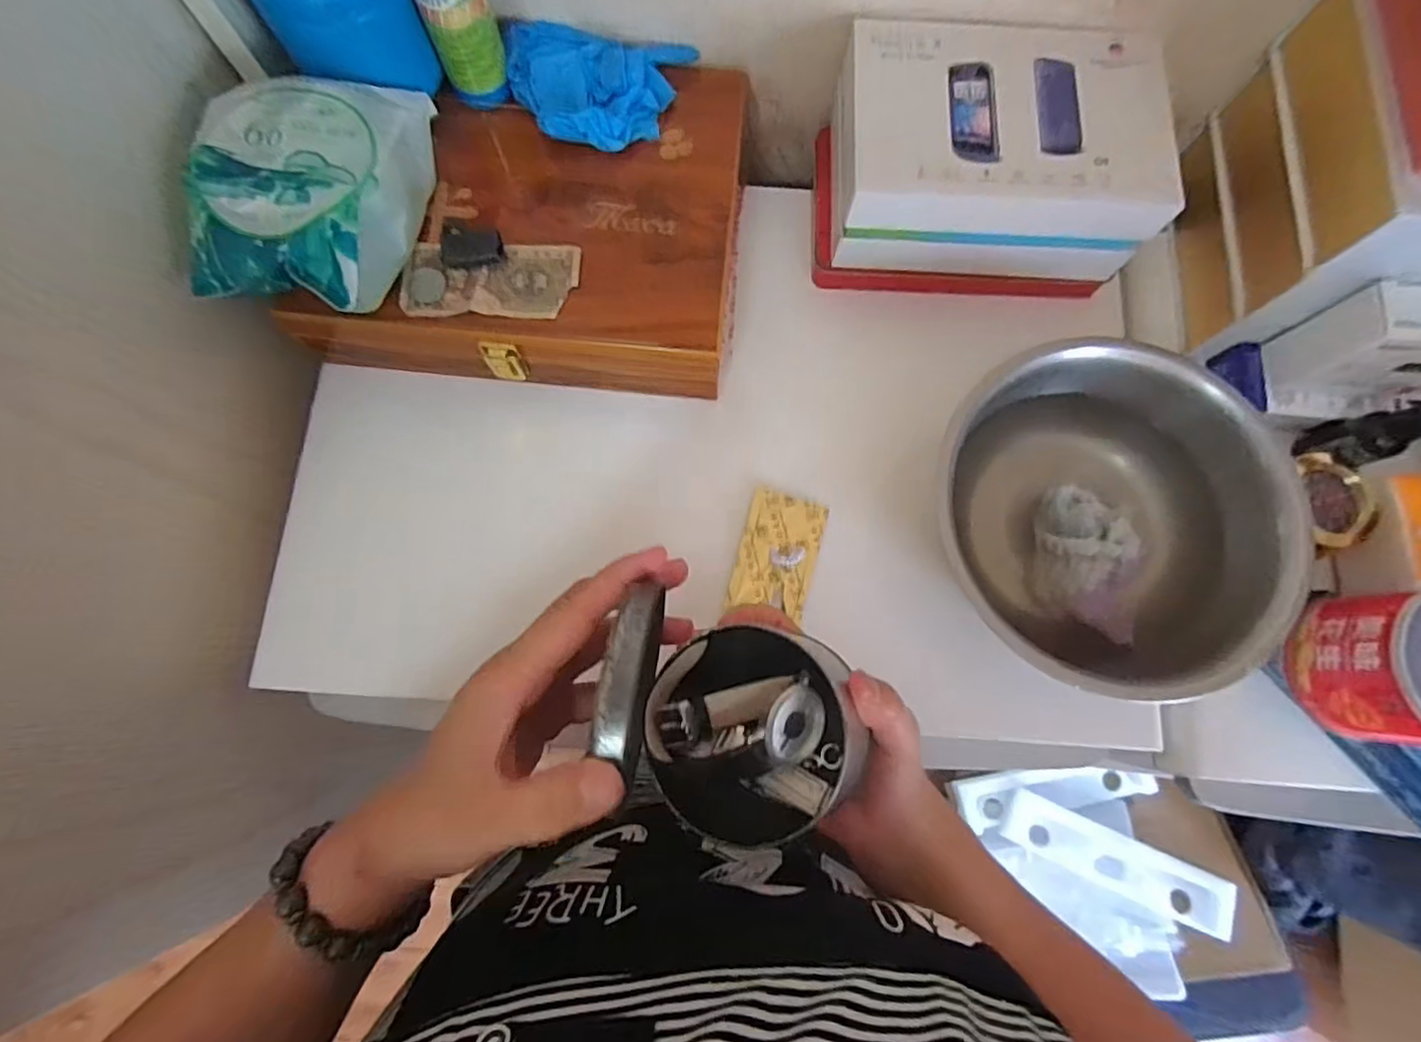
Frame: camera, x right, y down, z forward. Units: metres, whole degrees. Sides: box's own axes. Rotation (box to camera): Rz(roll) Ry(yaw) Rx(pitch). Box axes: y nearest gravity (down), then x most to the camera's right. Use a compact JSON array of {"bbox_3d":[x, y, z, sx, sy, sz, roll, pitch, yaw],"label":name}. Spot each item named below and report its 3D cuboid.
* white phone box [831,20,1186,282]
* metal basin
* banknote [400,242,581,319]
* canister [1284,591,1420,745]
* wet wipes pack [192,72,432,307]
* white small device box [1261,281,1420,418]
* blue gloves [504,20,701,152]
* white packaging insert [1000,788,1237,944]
[{"bbox_3d":[0.180,-0.233,0.402,0.199,0.063,0.148,4,77,0],"label":"white phone box"},{"bbox_3d":[0.232,-0.001,0.380,0.197,0.067,0.192,0,77,0],"label":"metal basin"},{"bbox_3d":[-0.135,-0.149,0.384,0.104,0.006,0.049,0,77,0],"label":"banknote"},{"bbox_3d":[0.387,0.080,0.338,0.082,0.068,0.080,3,77,0],"label":"canister"},{"bbox_3d":[-0.228,-0.188,0.362,0.105,0.062,0.142,3,77,0],"label":"wet wipes pack"},{"bbox_3d":[0.432,-0.104,0.386,0.122,0.082,0.048,-1,77,-1],"label":"white small device box"},{"bbox_3d":[-0.075,-0.283,0.406,0.112,0.022,0.085,5,77,1],"label":"blue gloves"},{"bbox_3d":[0.632,0.534,0.975,0.313,0.031,0.084,21,77,20],"label":"white packaging insert"}]

